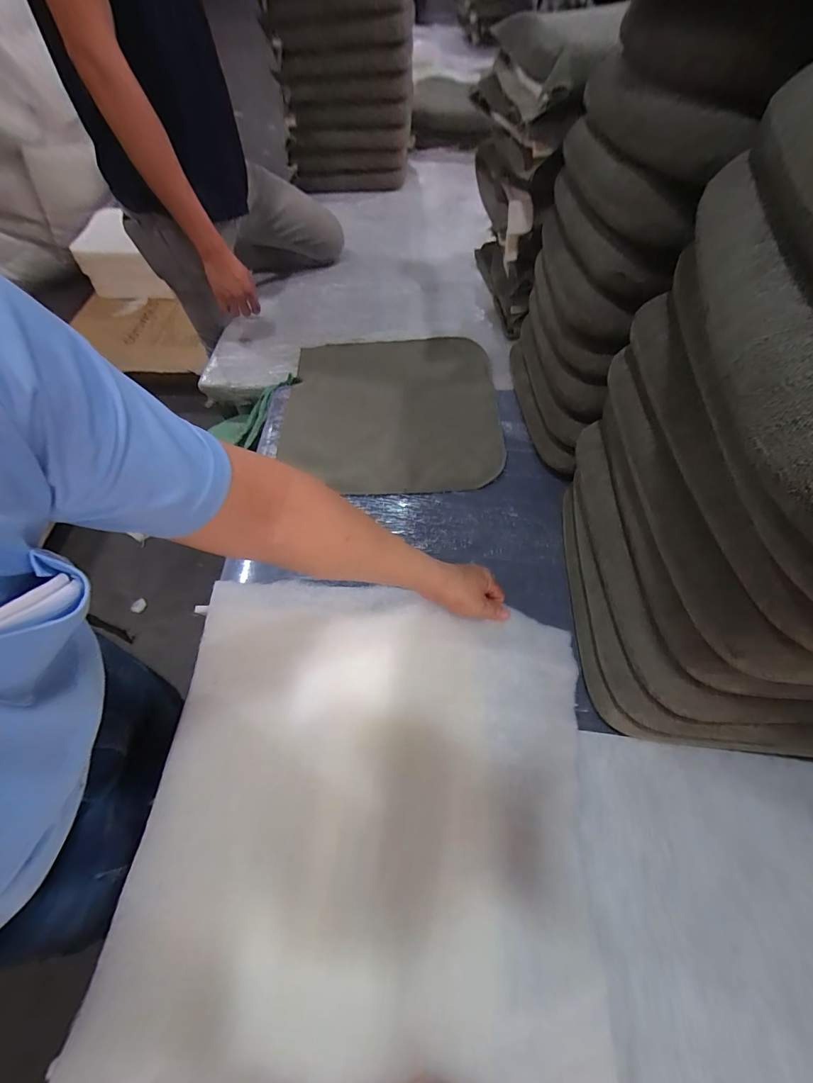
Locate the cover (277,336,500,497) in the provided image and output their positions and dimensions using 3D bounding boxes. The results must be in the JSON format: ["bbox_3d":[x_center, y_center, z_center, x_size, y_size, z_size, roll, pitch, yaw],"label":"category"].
[{"bbox_3d":[-0.038,-0.309,0.894,0.458,0.030,0.478,-1,59,0],"label":"cover"}]

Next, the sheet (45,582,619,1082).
[{"bbox_3d":[-0.037,0.301,0.476,0.508,0.066,0.499,2,60,2],"label":"sheet"}]

